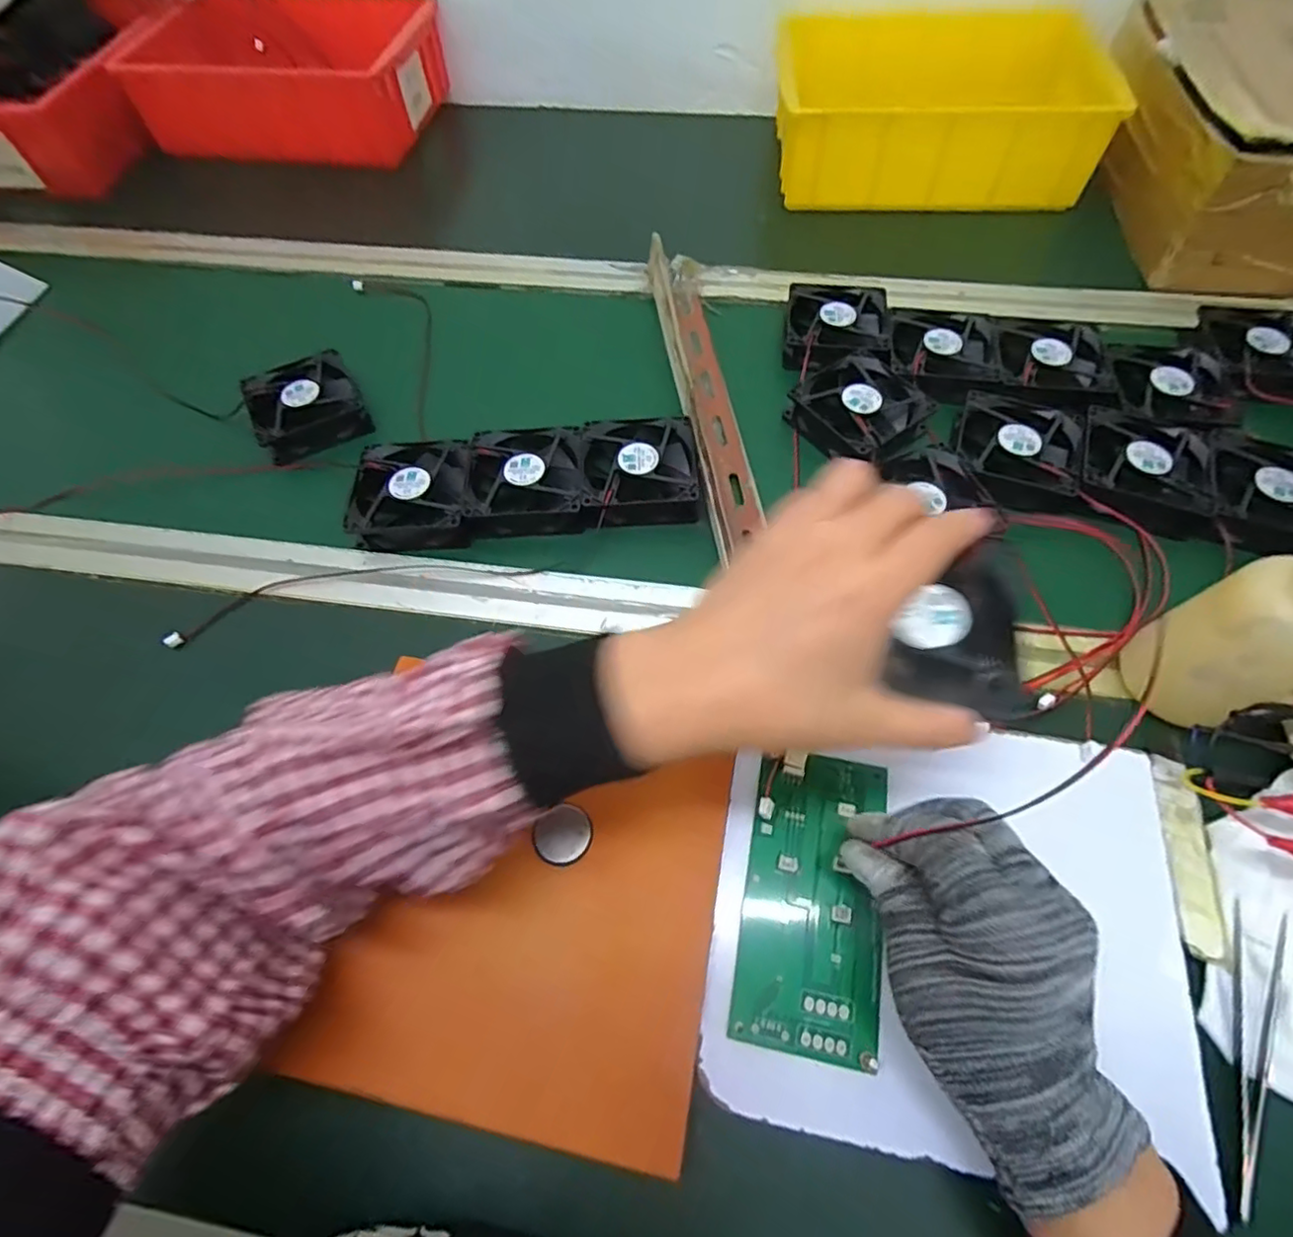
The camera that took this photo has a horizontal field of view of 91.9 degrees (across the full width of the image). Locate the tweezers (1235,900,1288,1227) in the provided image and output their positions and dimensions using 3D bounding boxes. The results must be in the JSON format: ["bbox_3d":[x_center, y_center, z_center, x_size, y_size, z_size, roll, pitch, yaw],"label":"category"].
[{"bbox_3d":[0.266,0.188,0.271,0.017,0.008,0.122,20,63,14],"label":"tweezers"}]

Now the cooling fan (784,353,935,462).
[{"bbox_3d":[0.158,-0.156,0.469,0.082,0.026,0.086,-37,65,-16],"label":"cooling fan"}]

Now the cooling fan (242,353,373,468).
[{"bbox_3d":[-0.268,-0.168,0.494,0.078,0.028,0.083,-29,63,-13],"label":"cooling fan"}]

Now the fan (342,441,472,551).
[{"bbox_3d":[-0.164,-0.089,0.445,0.080,0.027,0.076,-1,60,3],"label":"fan"}]

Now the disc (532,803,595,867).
[{"bbox_3d":[-0.041,0.110,0.314,0.029,0.004,0.026,-12,71,-17],"label":"disc"}]

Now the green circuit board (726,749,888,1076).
[{"bbox_3d":[0.080,0.131,0.301,0.064,0.009,0.133,8,63,8],"label":"green circuit board"}]

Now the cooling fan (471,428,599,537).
[{"bbox_3d":[-0.081,-0.100,0.448,0.082,0.025,0.088,-6,60,0],"label":"cooling fan"}]

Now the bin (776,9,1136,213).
[{"bbox_3d":[0.273,-0.488,0.600,0.284,0.087,0.176,-1,60,3],"label":"bin"}]

